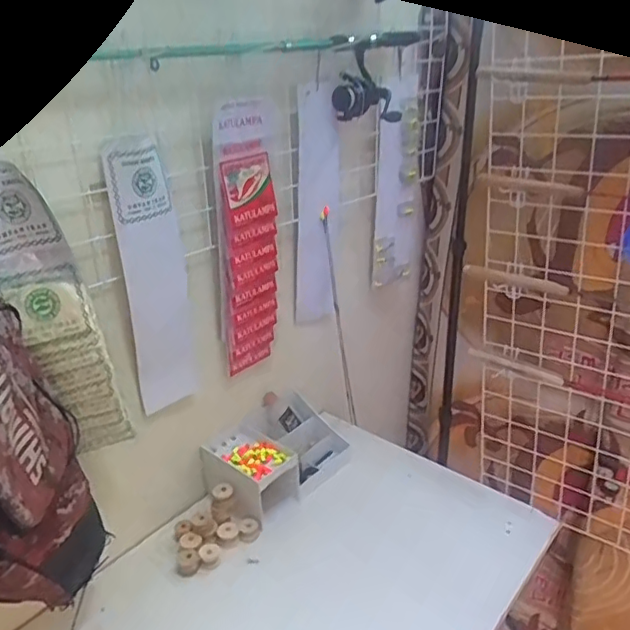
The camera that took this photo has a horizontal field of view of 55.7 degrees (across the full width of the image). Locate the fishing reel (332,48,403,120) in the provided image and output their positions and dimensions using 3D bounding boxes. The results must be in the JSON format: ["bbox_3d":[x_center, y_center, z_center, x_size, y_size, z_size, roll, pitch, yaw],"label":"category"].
[{"bbox_3d":[0.092,-0.389,1.009,0.117,0.106,0.082,4,26,13],"label":"fishing reel"}]

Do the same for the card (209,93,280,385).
[{"bbox_3d":[-0.102,-0.114,0.945,0.025,0.432,0.126,20,30,37],"label":"card"}]

